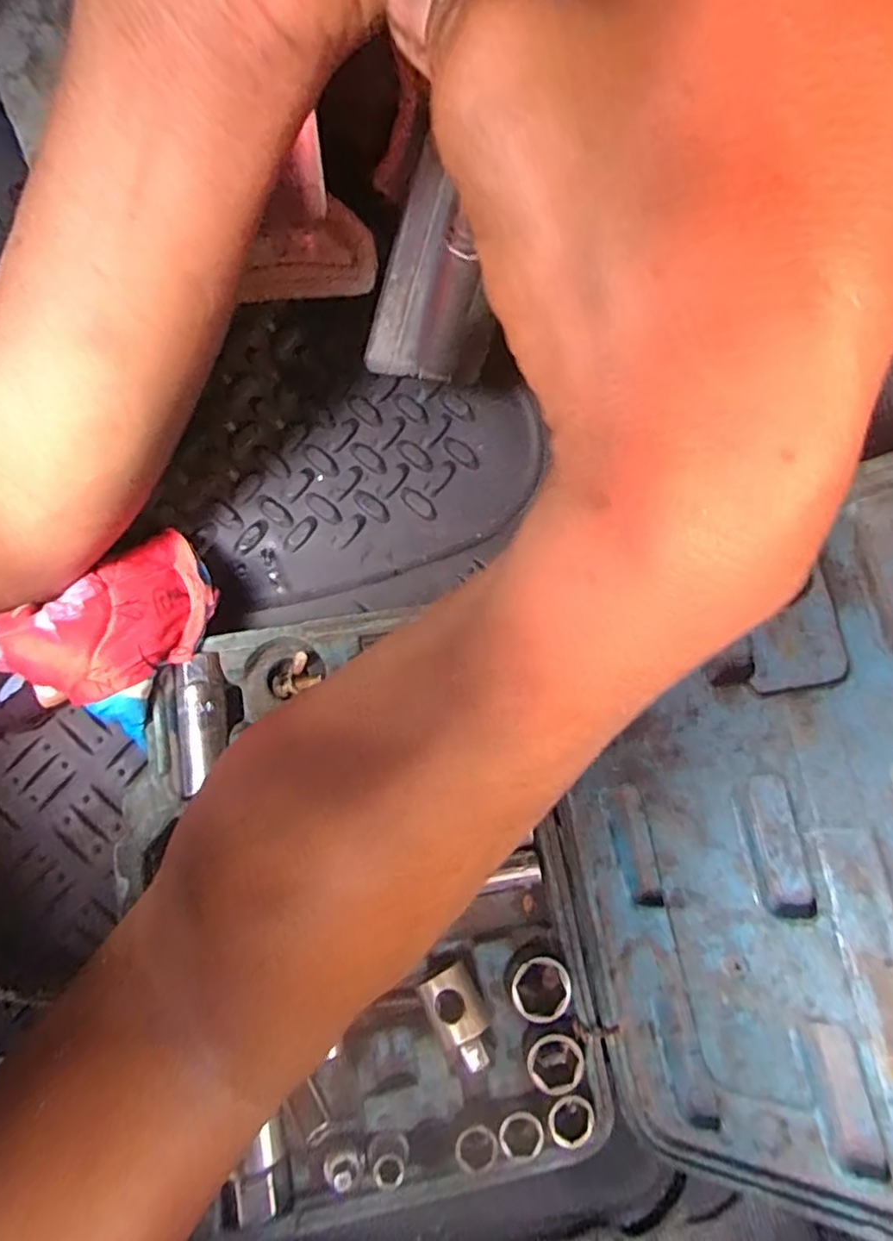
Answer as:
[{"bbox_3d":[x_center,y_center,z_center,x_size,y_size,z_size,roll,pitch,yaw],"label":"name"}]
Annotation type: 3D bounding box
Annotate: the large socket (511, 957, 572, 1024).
[{"bbox_3d":[0.040,0.159,0.281,0.024,0.024,0.023,0,77,0],"label":"large socket"}]

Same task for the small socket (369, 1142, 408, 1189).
[{"bbox_3d":[-0.024,0.219,0.261,0.016,0.015,0.016,0,77,0],"label":"small socket"}]

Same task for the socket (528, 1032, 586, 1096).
[{"bbox_3d":[0.045,0.186,0.276,0.023,0.022,0.022,-23,78,-5],"label":"socket"}]

